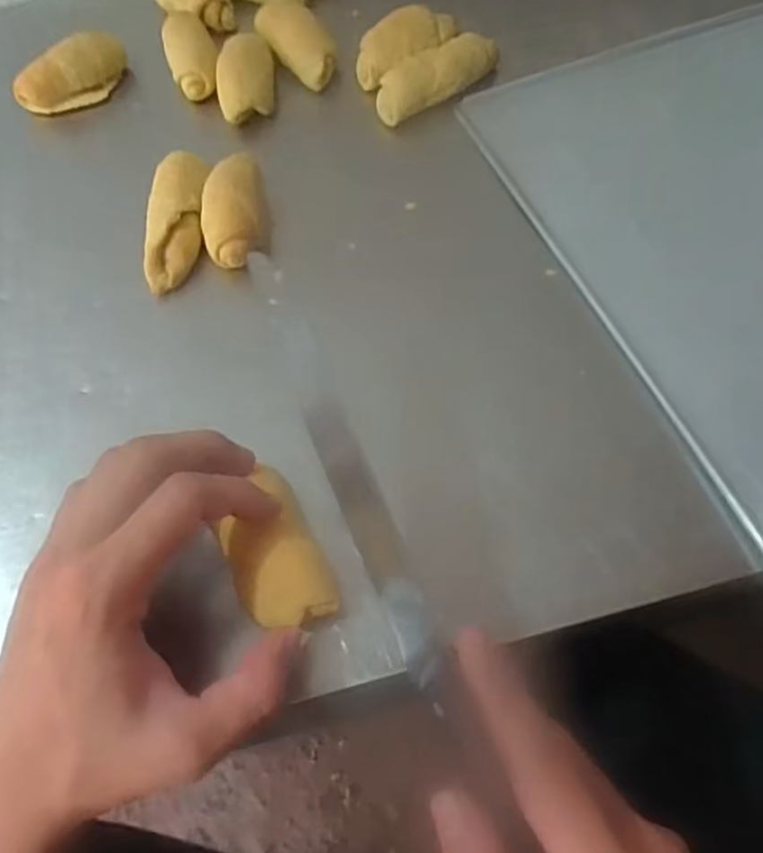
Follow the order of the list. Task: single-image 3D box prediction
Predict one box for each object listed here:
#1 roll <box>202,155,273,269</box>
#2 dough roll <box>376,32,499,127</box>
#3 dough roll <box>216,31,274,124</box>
[{"bbox_3d":[-0.090,-0.132,0.426,0.035,0.033,0.067,-7,59,1],"label":"roll"},{"bbox_3d":[0.041,-0.238,0.481,0.093,0.030,0.034,-33,62,-14],"label":"dough roll"},{"bbox_3d":[-0.095,-0.245,0.494,0.039,0.027,0.066,-10,61,-2],"label":"dough roll"}]

